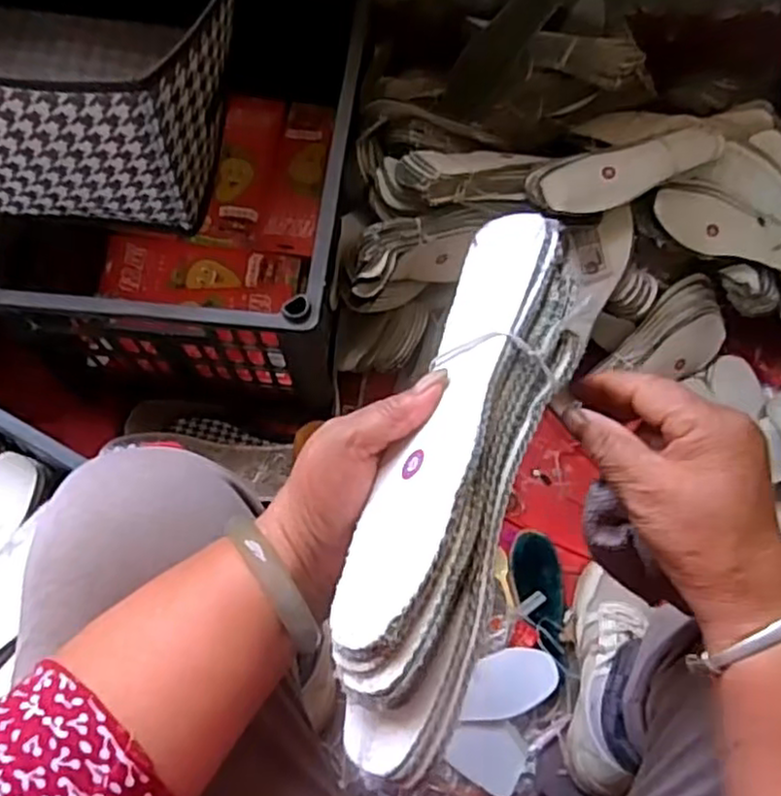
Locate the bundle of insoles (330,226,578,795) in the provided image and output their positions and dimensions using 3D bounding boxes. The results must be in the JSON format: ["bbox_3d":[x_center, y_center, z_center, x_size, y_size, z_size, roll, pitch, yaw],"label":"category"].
[{"bbox_3d":[0.033,0.032,0.330,0.056,0.068,0.272,38,63,-32],"label":"bundle of insoles"}]

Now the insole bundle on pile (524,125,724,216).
[{"bbox_3d":[0.279,-0.264,0.820,0.239,0.044,0.079,-14,71,-6],"label":"insole bundle on pile"}]

